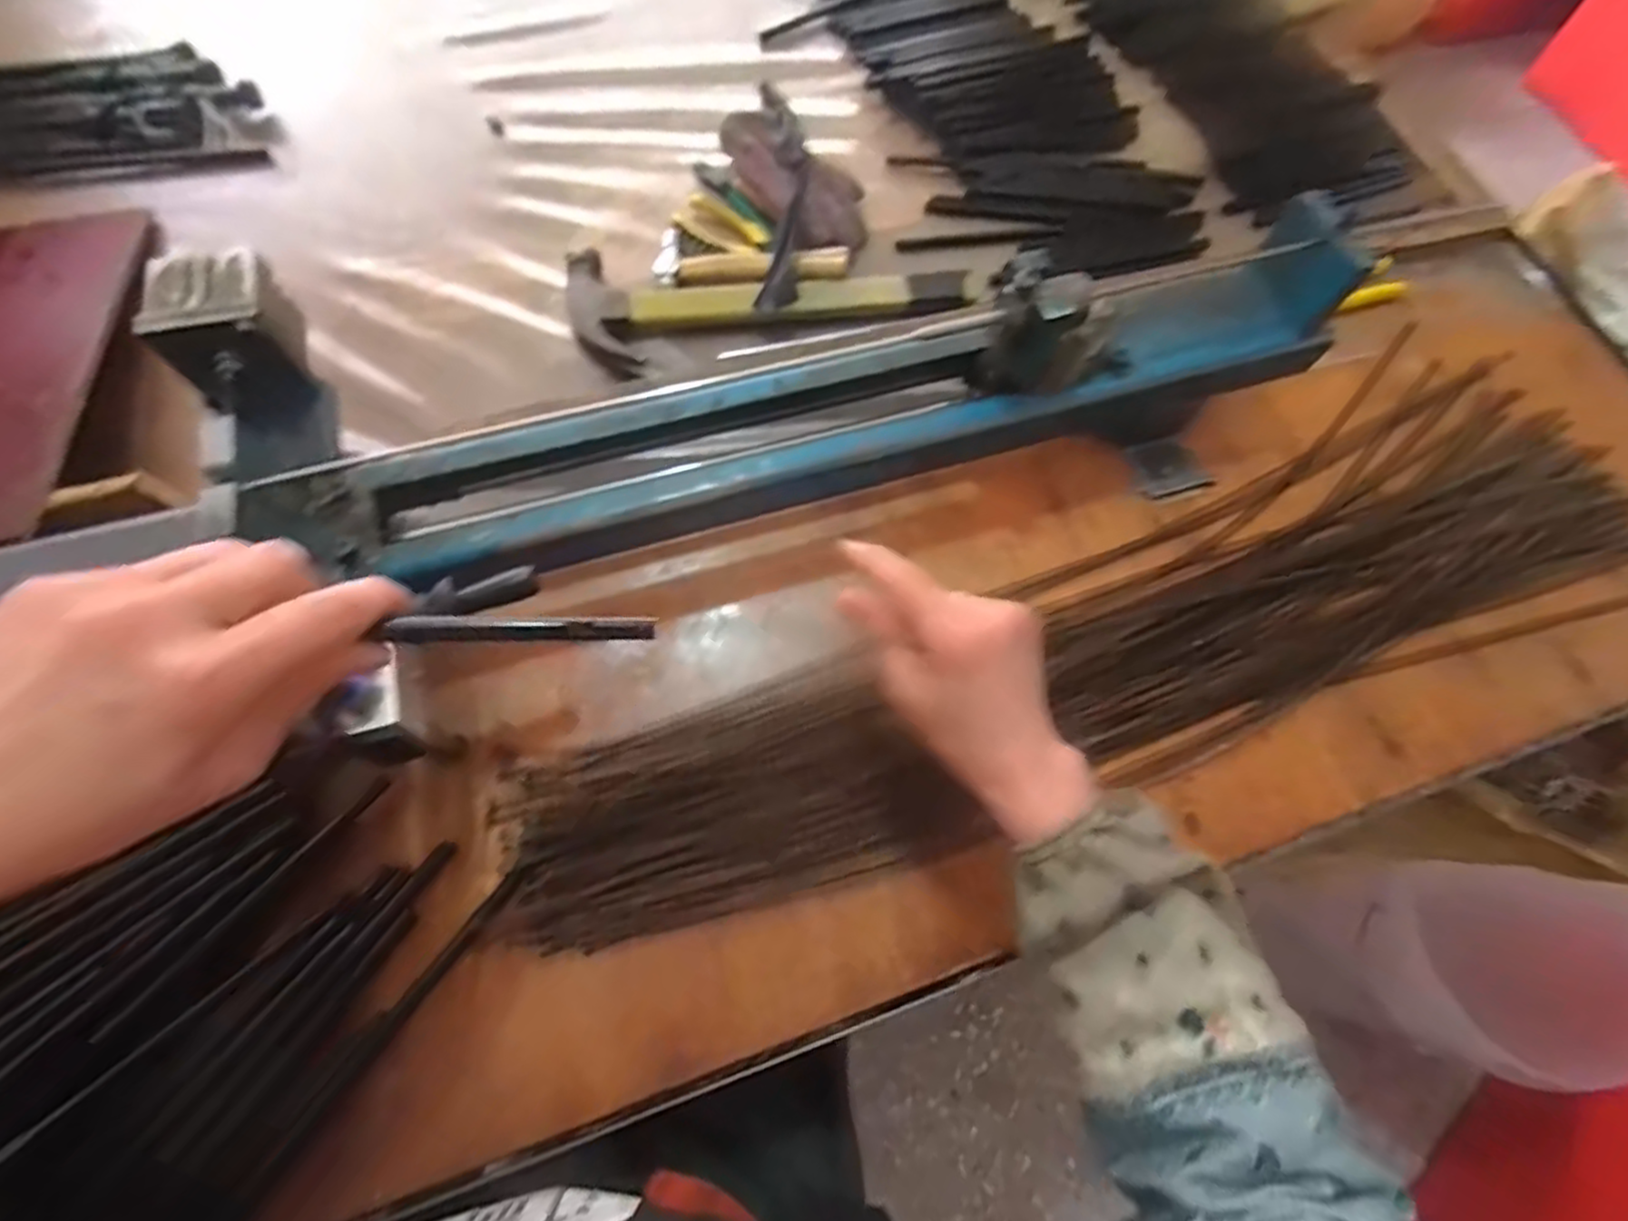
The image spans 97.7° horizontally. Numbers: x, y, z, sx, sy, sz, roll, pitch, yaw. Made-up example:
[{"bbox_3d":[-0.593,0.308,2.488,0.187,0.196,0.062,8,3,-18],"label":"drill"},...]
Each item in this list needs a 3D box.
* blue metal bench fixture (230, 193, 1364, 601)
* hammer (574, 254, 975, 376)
[{"bbox_3d":[0.031,-0.136,0.433,0.653,0.106,0.086,-16,71,-9],"label":"blue metal bench fixture"},{"bbox_3d":[-0.029,-0.260,0.573,0.316,0.031,0.107,-12,71,-8],"label":"hammer"}]

